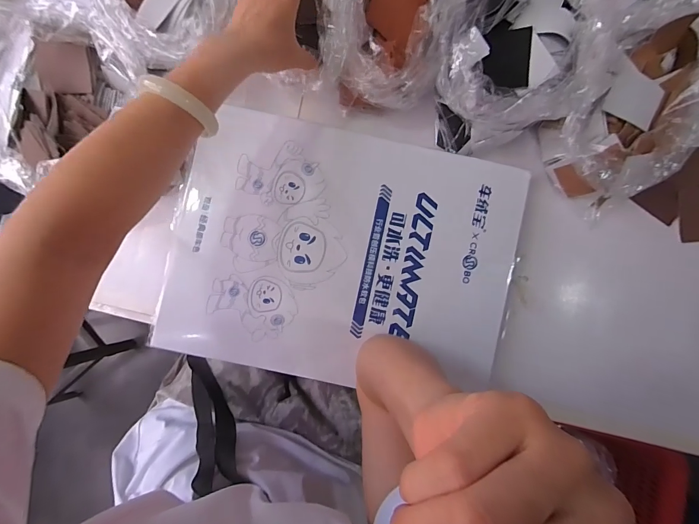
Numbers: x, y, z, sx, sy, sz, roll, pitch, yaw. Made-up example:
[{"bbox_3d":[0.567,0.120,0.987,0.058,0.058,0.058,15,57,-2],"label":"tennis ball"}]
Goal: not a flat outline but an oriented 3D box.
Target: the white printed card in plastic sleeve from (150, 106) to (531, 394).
[{"bbox_3d":[-0.005,-0.009,0.428,0.403,0.010,0.300,11,89,0],"label":"white printed card in plastic sleeve"}]

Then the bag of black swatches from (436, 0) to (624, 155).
[{"bbox_3d":[0.189,-0.247,0.393,0.171,0.079,0.216,4,90,2],"label":"bag of black swatches"}]

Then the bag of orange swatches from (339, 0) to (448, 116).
[{"bbox_3d":[0.055,-0.299,0.420,0.115,0.067,0.220,11,91,2],"label":"bag of orange swatches"}]

